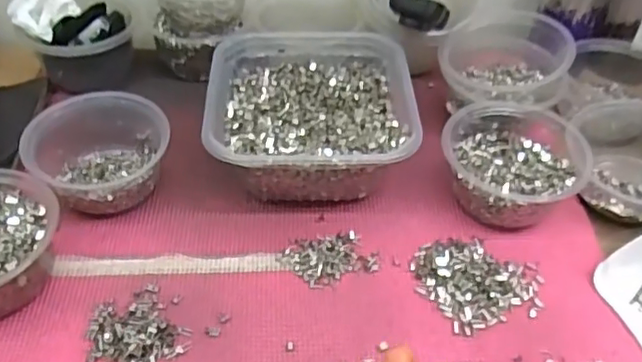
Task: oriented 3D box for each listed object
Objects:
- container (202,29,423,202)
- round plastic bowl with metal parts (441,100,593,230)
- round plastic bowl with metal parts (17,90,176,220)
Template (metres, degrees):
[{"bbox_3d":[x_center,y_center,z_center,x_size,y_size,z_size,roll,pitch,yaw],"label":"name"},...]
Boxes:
[{"bbox_3d":[-0.010,-0.061,0.545,0.166,0.077,0.176,-3,47,-3],"label":"container"},{"bbox_3d":[0.160,-0.016,0.517,0.115,0.058,0.116,0,47,0],"label":"round plastic bowl with metal parts"},{"bbox_3d":[-0.181,-0.019,0.508,0.108,0.069,0.091,-29,54,-24],"label":"round plastic bowl with metal parts"}]

